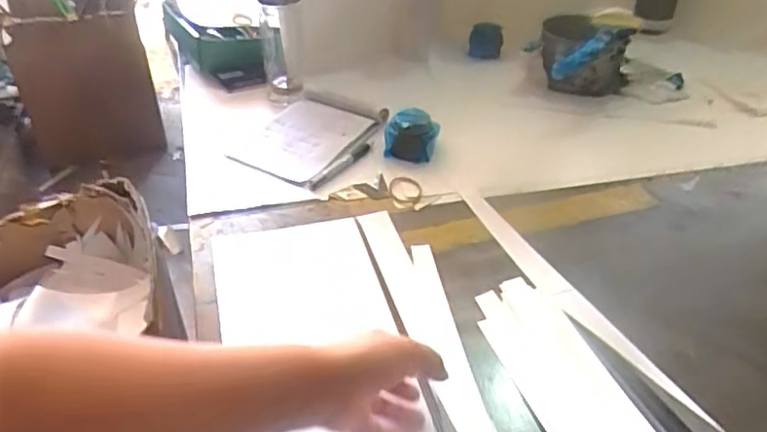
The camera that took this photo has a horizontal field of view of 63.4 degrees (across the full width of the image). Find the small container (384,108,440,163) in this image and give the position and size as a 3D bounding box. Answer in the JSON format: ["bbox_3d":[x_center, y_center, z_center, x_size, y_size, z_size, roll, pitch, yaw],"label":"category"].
[{"bbox_3d":[0.037,-0.112,0.872,0.068,0.054,0.049,14,41,20],"label":"small container"}]

